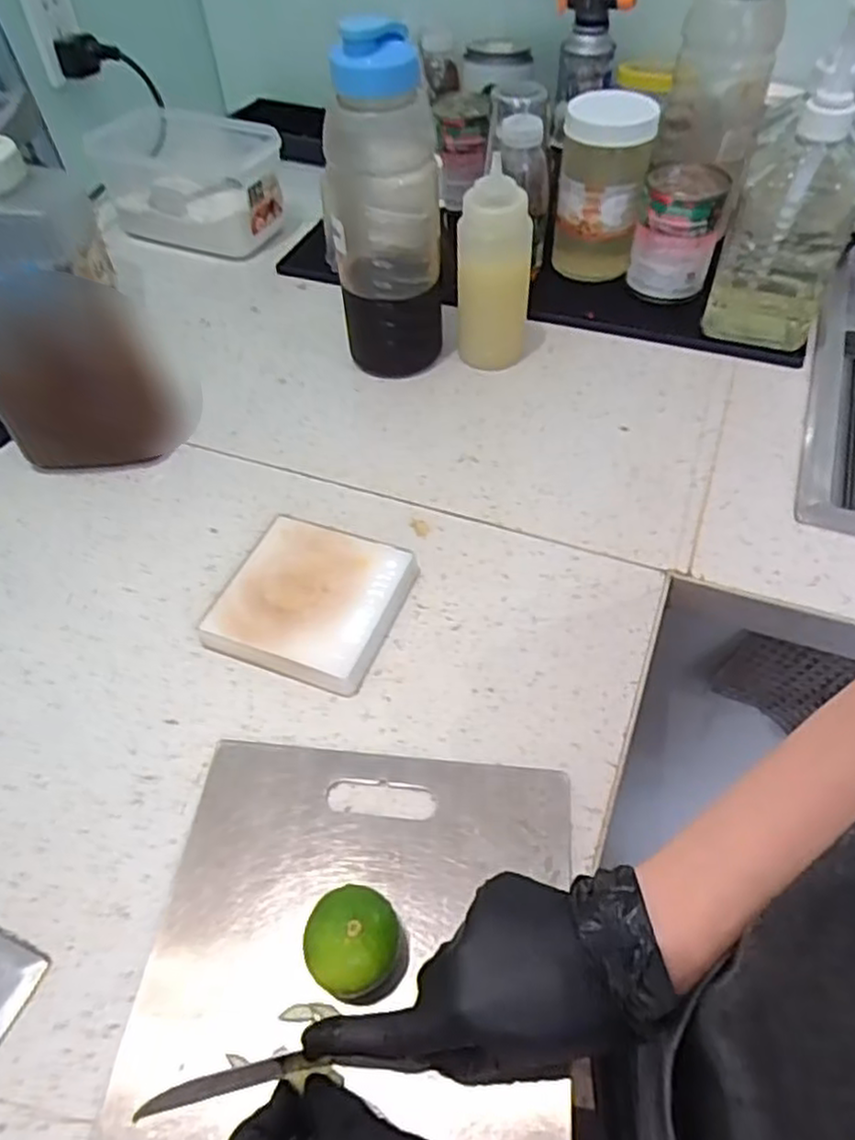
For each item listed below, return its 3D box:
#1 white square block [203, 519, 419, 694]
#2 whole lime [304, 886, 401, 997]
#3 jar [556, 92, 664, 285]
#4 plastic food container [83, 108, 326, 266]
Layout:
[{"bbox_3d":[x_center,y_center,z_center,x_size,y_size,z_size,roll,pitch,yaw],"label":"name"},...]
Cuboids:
[{"bbox_3d":[-0.084,0.021,0.535,0.124,0.024,0.123,15,53,13],"label":"white square block"},{"bbox_3d":[-0.039,0.195,0.376,0.047,0.049,0.047,0,51,1],"label":"whole lime"},{"bbox_3d":[0.184,-0.408,0.769,0.090,0.164,0.086,7,52,6],"label":"jar"},{"bbox_3d":[-0.289,-0.470,0.873,0.228,0.111,0.109,11,52,11],"label":"plastic food container"}]

